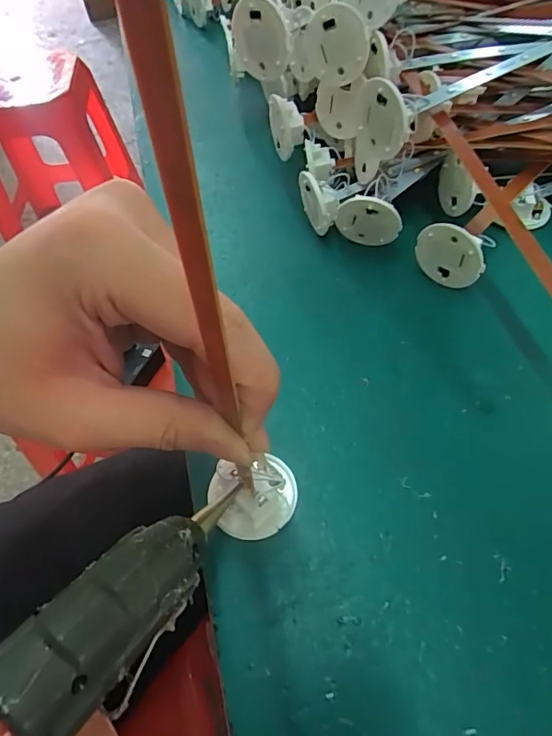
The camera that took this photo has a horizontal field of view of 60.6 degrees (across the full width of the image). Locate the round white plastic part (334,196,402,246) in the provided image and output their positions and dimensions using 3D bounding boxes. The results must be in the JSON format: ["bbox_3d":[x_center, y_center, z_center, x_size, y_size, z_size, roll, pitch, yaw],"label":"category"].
[{"bbox_3d":[0.054,-0.085,0.279,0.037,0.039,0.009,10,57,10],"label":"round white plastic part"}]

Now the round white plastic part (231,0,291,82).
[{"bbox_3d":[-0.010,-0.175,0.252,0.005,0.043,0.042,-37,83,-18],"label":"round white plastic part"}]

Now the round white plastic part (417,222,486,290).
[{"bbox_3d":[0.094,-0.060,0.258,0.037,0.038,0.004,32,63,22],"label":"round white plastic part"}]

